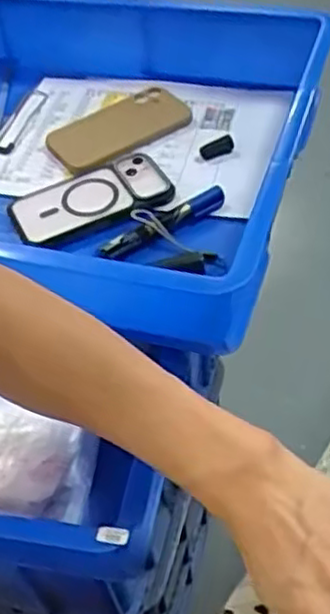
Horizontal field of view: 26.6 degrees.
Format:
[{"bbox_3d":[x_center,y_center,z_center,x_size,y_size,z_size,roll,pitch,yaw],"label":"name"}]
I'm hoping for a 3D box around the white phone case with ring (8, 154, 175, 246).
[{"bbox_3d":[-0.071,-0.104,0.682,0.156,0.020,0.077,-18,49,-9],"label":"white phone case with ring"}]

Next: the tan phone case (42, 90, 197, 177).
[{"bbox_3d":[-0.051,-0.192,0.758,0.154,0.017,0.087,-29,56,-16],"label":"tan phone case"}]

